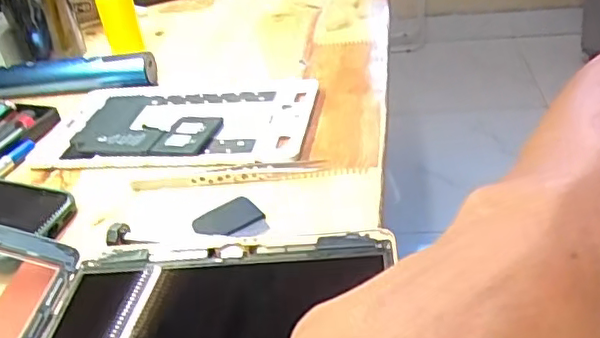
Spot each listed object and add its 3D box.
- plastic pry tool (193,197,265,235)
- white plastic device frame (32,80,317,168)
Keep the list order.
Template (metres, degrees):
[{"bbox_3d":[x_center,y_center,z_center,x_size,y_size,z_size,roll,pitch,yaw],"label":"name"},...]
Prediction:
[{"bbox_3d":[-0.044,0.028,0.367,0.039,0.007,0.026,-14,32,-20],"label":"plastic pry tool"},{"bbox_3d":[-0.095,-0.036,0.480,0.201,0.012,0.115,0,35,9],"label":"white plastic device frame"}]

